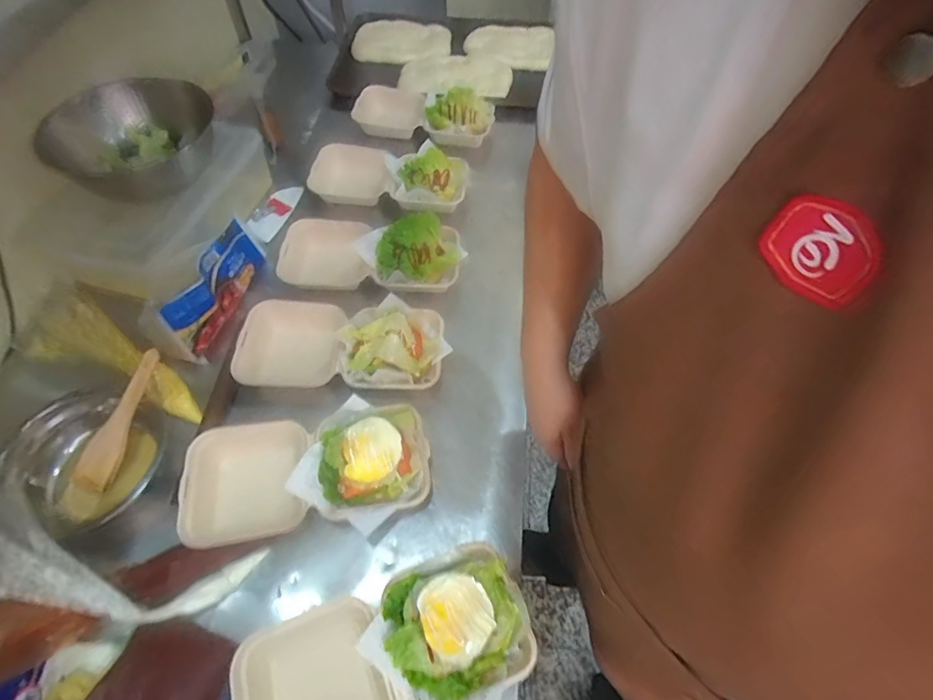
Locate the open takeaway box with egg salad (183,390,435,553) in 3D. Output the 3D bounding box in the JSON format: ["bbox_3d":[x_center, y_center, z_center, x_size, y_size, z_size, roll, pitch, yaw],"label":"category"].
[{"bbox_3d":[-0.204,0.158,0.619,0.309,0.070,0.167,-4,58,-3],"label":"open takeaway box with egg salad"}]

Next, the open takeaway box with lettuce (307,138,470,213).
[{"bbox_3d":[-0.150,-0.336,0.952,0.302,0.064,0.171,11,58,6],"label":"open takeaway box with lettuce"}]

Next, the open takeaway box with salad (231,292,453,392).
[{"bbox_3d":[-0.188,0.004,0.744,0.313,0.079,0.163,1,58,0],"label":"open takeaway box with salad"}]

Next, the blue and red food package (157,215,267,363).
[{"bbox_3d":[-0.395,-0.106,0.765,0.034,0.107,0.234,11,58,6],"label":"blue and red food package"}]

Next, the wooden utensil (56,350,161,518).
[{"bbox_3d":[-0.467,0.107,0.626,0.046,0.021,0.225,19,79,11],"label":"wooden utensil"}]

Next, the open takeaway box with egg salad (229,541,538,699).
[{"bbox_3d":[-0.081,0.329,0.499,0.307,0.060,0.163,-17,60,-11],"label":"open takeaway box with egg salad"}]

